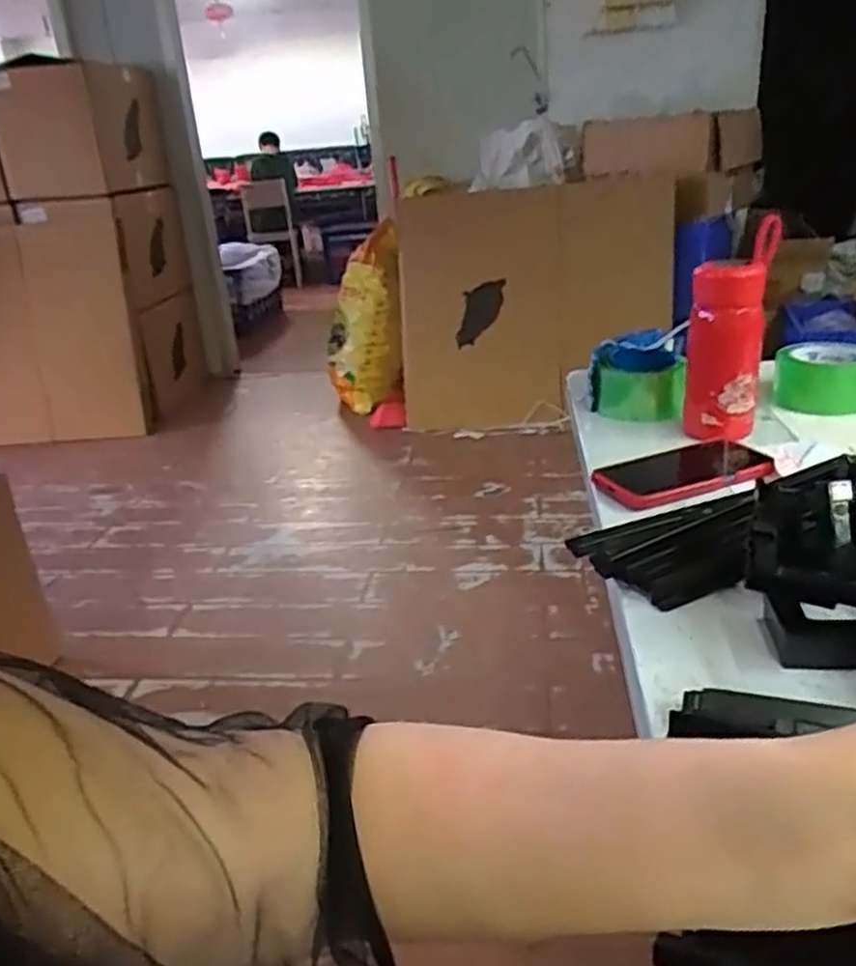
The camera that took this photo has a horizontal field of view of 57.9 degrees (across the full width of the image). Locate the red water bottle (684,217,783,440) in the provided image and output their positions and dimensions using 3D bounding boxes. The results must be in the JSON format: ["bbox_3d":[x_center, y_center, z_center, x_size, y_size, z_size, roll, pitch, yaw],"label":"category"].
[{"bbox_3d":[0.312,-0.147,0.803,0.081,0.200,0.066,4,26,18],"label":"red water bottle"}]

